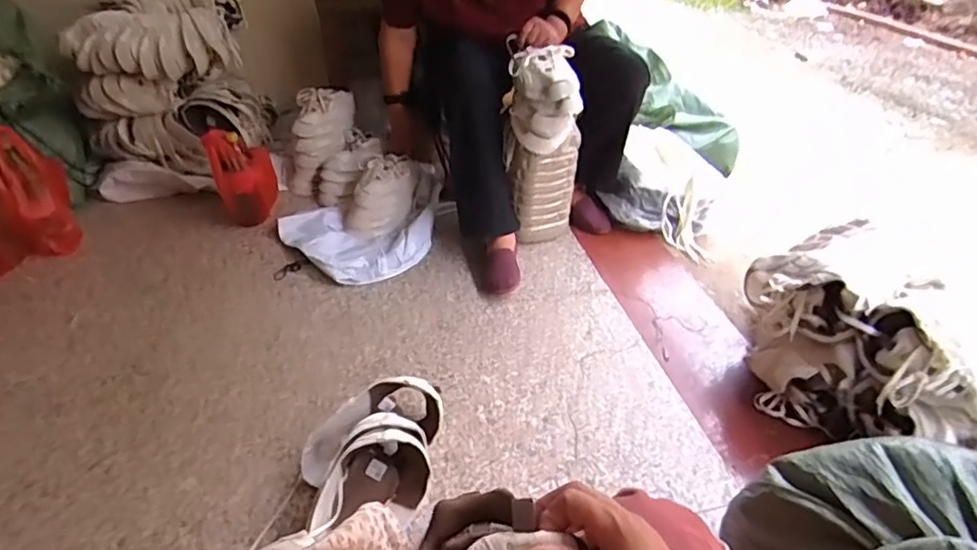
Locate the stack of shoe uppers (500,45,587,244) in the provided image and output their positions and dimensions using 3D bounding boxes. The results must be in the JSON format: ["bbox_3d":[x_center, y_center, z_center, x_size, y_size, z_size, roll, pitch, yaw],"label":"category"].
[{"bbox_3d":[0.120,-0.288,1.454,0.193,0.449,0.139,10,37,8],"label":"stack of shoe uppers"}]

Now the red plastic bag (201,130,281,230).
[{"bbox_3d":[-0.608,-0.245,1.525,0.161,0.224,0.091,-13,40,-21],"label":"red plastic bag"}]

